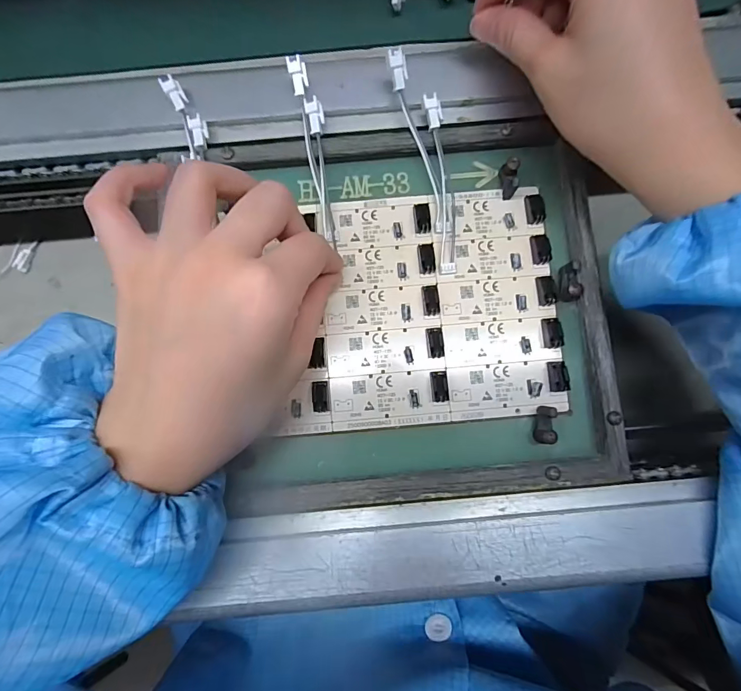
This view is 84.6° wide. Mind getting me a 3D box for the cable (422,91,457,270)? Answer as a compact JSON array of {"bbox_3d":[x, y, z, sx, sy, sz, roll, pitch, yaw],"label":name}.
[{"bbox_3d":[0.040,-0.090,0.228,0.012,0.019,0.096,-7,84,-1],"label":"cable"}]

